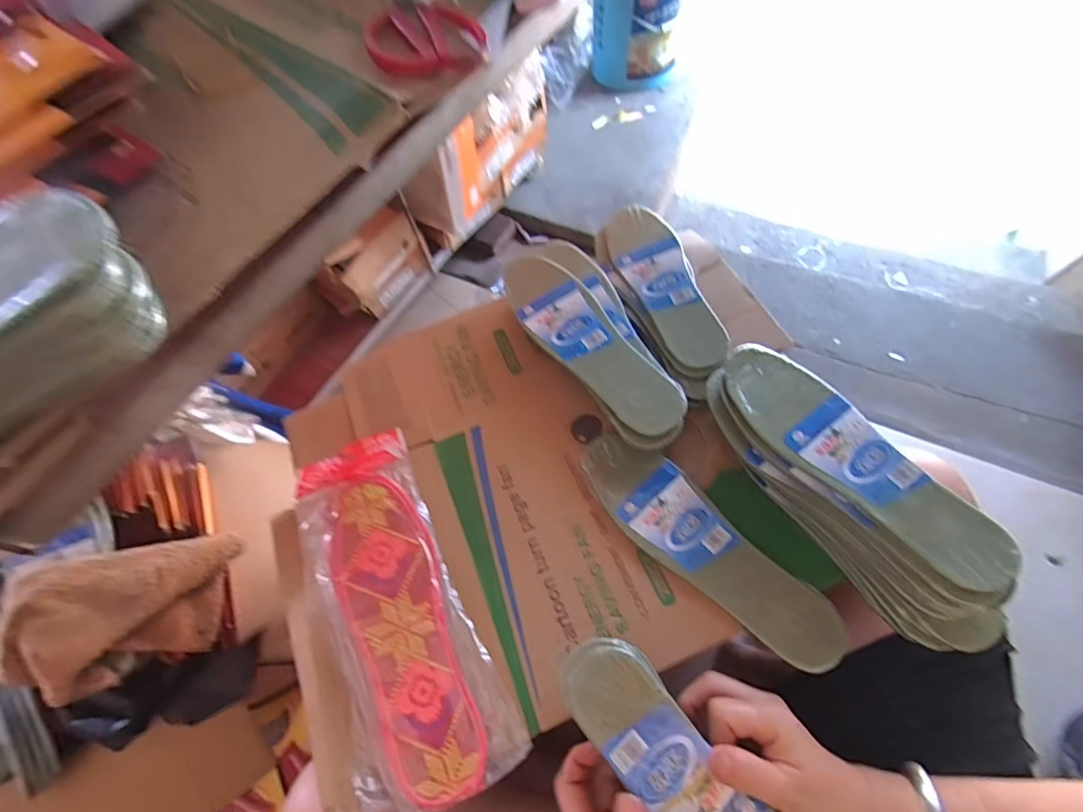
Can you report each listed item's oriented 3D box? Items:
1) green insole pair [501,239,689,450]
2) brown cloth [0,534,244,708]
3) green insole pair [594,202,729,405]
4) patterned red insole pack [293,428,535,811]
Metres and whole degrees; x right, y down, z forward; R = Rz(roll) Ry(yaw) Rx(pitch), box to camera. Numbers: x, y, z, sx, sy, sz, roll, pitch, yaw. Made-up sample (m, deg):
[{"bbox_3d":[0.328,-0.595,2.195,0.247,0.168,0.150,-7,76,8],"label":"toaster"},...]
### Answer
[{"bbox_3d":[0.050,-0.072,0.504,0.103,0.018,0.260,-26,67,-8],"label":"green insole pair"},{"bbox_3d":[-0.457,0.231,0.543,0.205,0.052,0.139,0,75,-40],"label":"brown cloth"},{"bbox_3d":[0.127,-0.121,0.525,0.084,0.026,0.241,-16,66,-4],"label":"green insole pair"},{"bbox_3d":[-0.129,0.162,0.416,0.113,0.023,0.302,-22,64,-17],"label":"patterned red insole pack"}]

